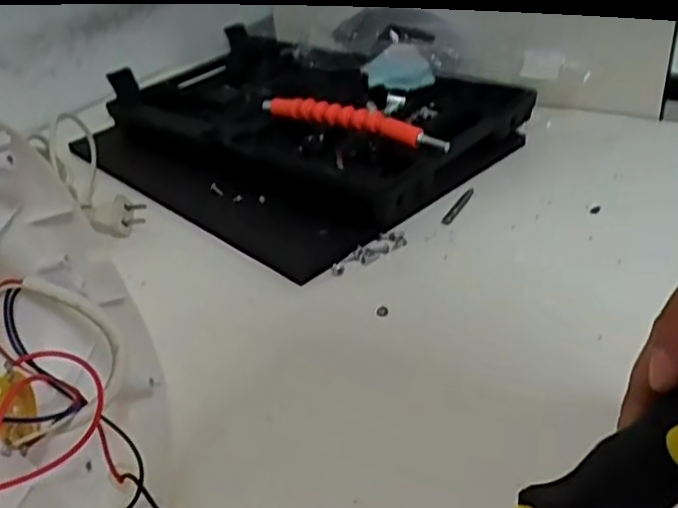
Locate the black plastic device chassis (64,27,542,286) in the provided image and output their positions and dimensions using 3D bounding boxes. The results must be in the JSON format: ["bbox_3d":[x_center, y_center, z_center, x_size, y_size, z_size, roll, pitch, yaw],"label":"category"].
[{"bbox_3d":[-0.048,-0.122,0.606,0.274,0.053,0.358,-32,41,-32],"label":"black plastic device chassis"}]

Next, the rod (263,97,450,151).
[{"bbox_3d":[0.006,-0.106,0.529,0.168,0.020,0.011,19,41,32],"label":"rod"}]

